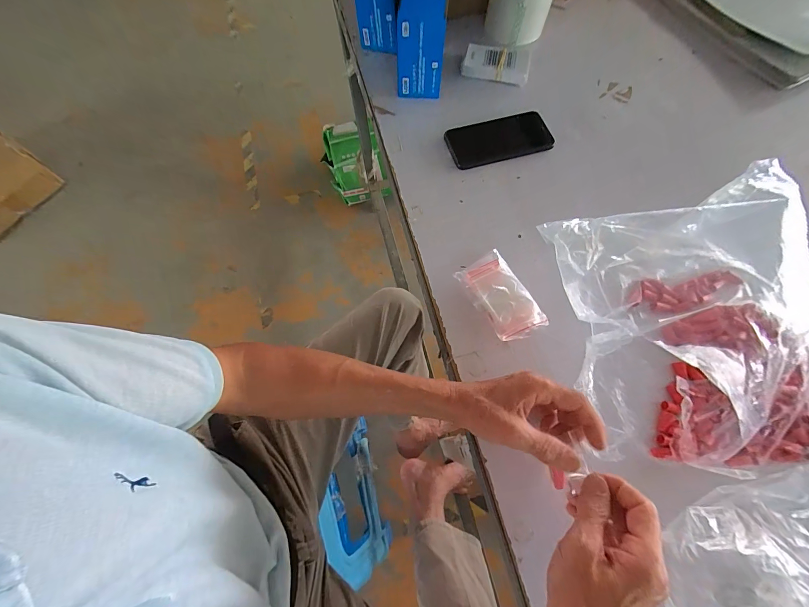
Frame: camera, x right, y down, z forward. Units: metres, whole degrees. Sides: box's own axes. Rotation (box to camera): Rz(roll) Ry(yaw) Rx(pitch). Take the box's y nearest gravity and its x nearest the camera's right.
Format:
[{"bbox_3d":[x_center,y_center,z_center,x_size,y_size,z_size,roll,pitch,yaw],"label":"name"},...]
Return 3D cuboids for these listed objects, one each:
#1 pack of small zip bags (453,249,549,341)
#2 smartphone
[{"bbox_3d":[0.122,-0.009,0.428,0.067,0.026,0.113,-27,69,-10],"label":"pack of small zip bags"},{"bbox_3d":[0.146,-0.257,0.528,0.151,0.012,0.084,-15,67,-5],"label":"smartphone"}]

